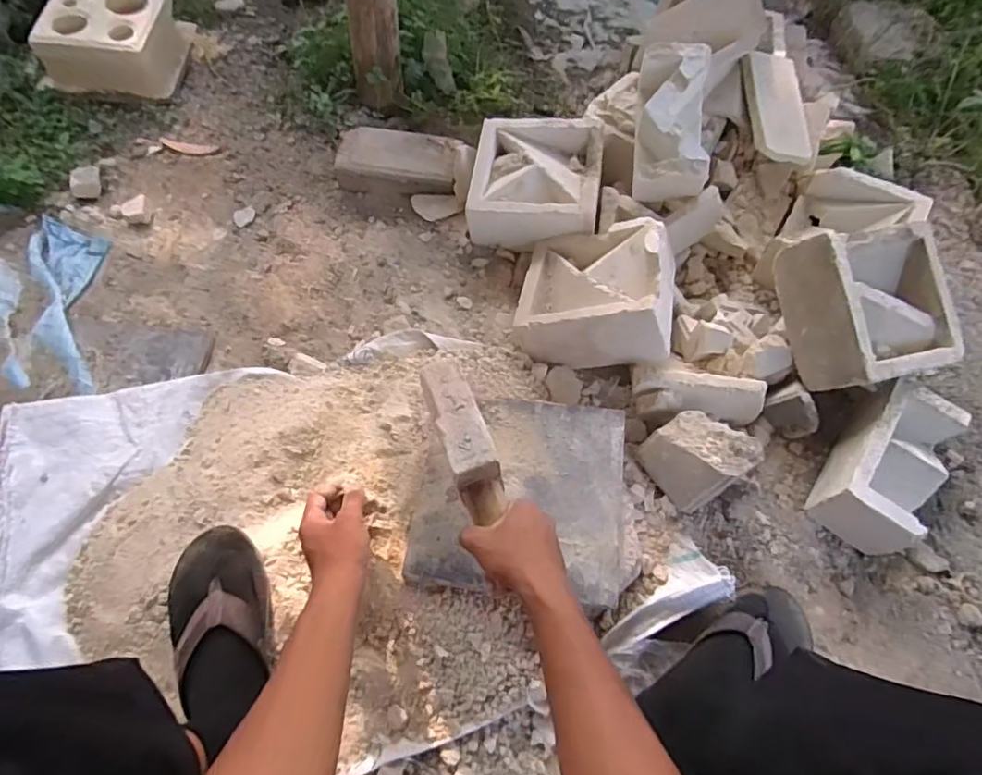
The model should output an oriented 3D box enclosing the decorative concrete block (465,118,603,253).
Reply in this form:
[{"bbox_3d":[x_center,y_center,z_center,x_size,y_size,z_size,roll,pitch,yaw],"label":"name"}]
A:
[{"bbox_3d":[0.073,-0.336,0.959,0.200,0.100,0.209,7,63,1],"label":"decorative concrete block"}]

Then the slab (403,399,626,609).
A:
[{"bbox_3d":[0.039,0.123,0.707,0.243,0.018,0.248,10,64,2],"label":"slab"}]

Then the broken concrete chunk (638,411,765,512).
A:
[{"bbox_3d":[0.273,0.084,0.755,0.098,0.072,0.107,-32,69,-17],"label":"broken concrete chunk"}]

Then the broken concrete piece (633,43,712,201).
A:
[{"bbox_3d":[0.282,-0.403,0.898,0.102,0.114,0.220,2,90,-1],"label":"broken concrete piece"}]

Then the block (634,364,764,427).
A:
[{"bbox_3d":[0.283,0.011,0.799,0.172,0.063,0.063,2,64,-1],"label":"block"}]

